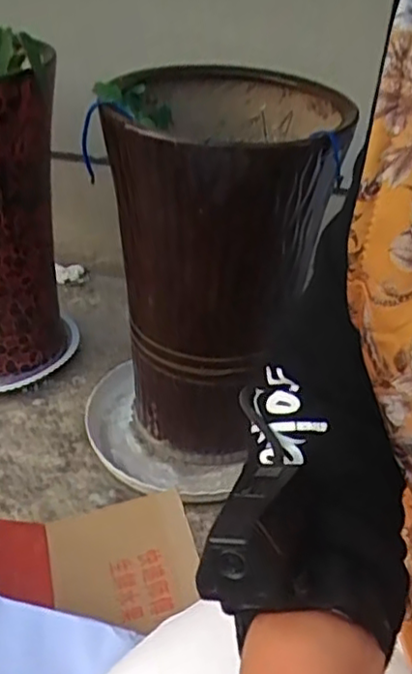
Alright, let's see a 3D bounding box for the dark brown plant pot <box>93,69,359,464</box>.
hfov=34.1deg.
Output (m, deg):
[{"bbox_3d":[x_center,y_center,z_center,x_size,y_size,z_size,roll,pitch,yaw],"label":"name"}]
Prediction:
[{"bbox_3d":[0.021,-0.071,0.908,0.280,0.487,0.263,4,34,-3],"label":"dark brown plant pot"}]

